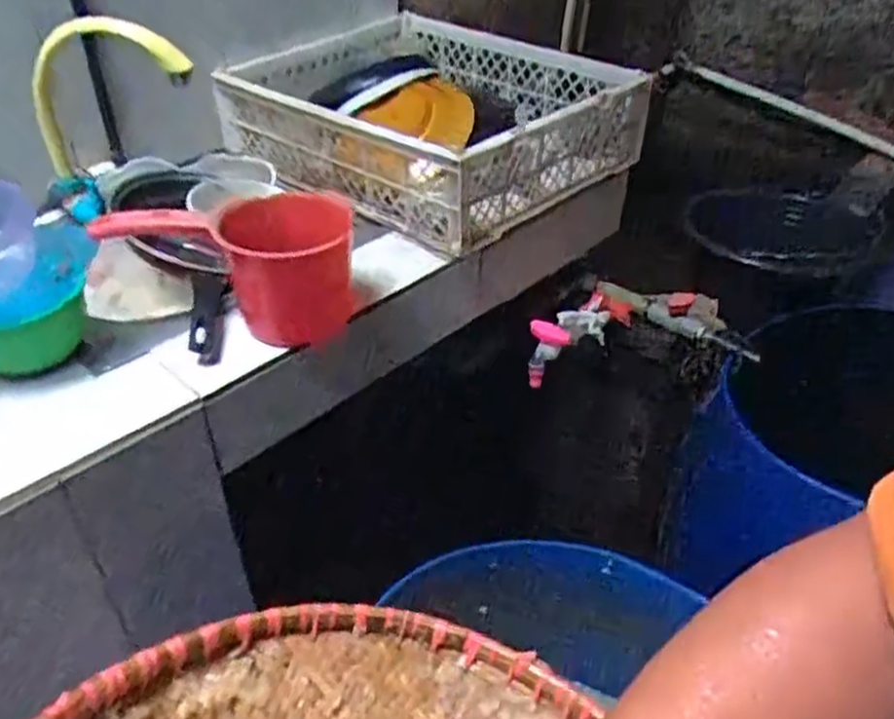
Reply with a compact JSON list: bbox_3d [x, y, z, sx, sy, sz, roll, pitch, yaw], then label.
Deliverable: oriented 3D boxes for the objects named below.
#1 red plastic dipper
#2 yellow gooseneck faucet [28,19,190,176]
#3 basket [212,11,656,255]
[{"bbox_3d":[-0.204,-0.098,0.795,0.205,0.158,0.121,6,44,11],"label":"red plastic dipper"},{"bbox_3d":[-0.378,-0.290,0.873,0.215,0.182,0.024,3,43,7],"label":"yellow gooseneck faucet"},{"bbox_3d":[-0.040,-0.363,1.110,0.519,0.149,0.372,29,52,31],"label":"basket"}]

